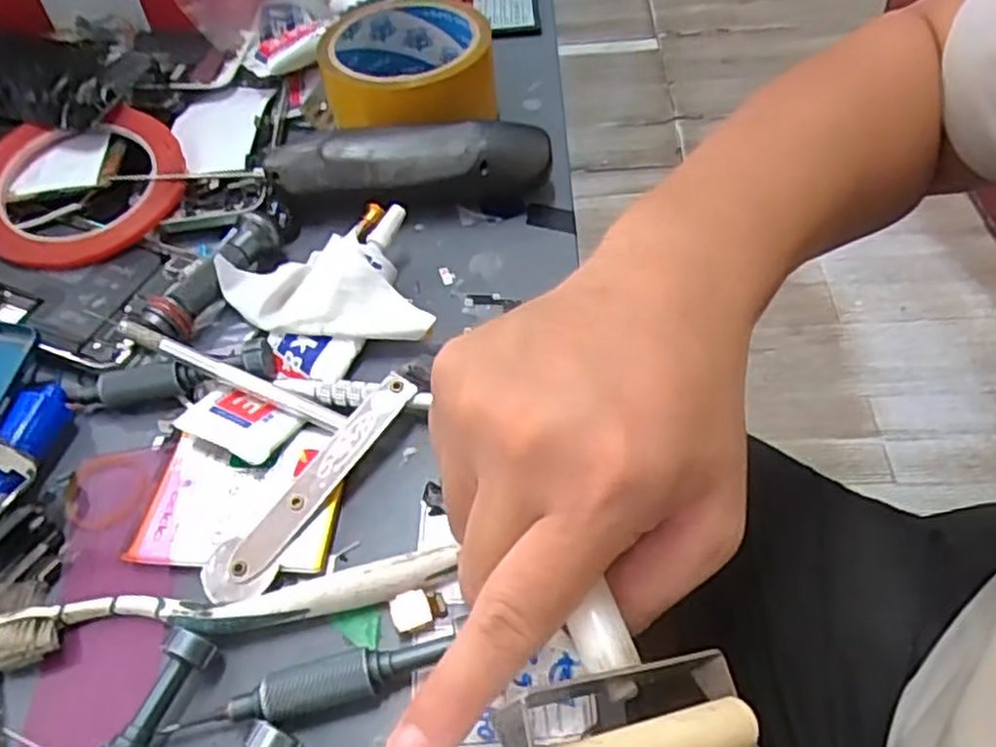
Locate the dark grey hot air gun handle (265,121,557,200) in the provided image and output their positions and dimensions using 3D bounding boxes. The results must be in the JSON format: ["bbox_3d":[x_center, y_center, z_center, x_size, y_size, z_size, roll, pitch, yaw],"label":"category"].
[{"bbox_3d":[-0.047,-0.108,0.386,0.141,0.039,0.029,-3,52,4],"label":"dark grey hot air gun handle"}]

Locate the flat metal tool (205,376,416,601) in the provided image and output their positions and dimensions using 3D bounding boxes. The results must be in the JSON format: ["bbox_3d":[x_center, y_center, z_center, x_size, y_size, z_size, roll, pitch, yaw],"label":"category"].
[{"bbox_3d":[-0.069,0.042,0.288,0.023,0.006,0.106,34,66,14],"label":"flat metal tool"}]

